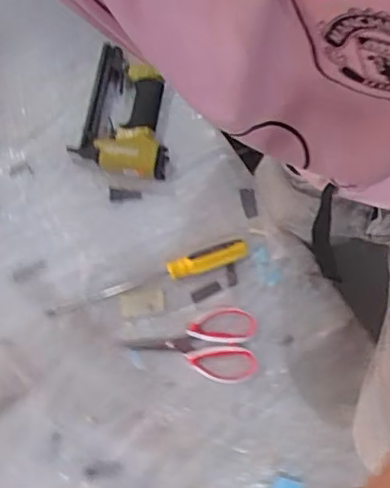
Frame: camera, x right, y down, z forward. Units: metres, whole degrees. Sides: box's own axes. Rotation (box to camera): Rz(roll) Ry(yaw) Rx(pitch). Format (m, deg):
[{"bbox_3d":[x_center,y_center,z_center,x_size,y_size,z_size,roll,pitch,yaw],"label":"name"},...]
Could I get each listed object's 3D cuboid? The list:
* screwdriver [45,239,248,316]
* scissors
[{"bbox_3d":[-0.065,0.049,0.807,0.281,0.022,0.026,-18,79,-7],"label":"screwdriver"},{"bbox_3d":[-0.004,0.136,0.799,0.172,0.004,0.097,1,78,-3],"label":"scissors"}]

